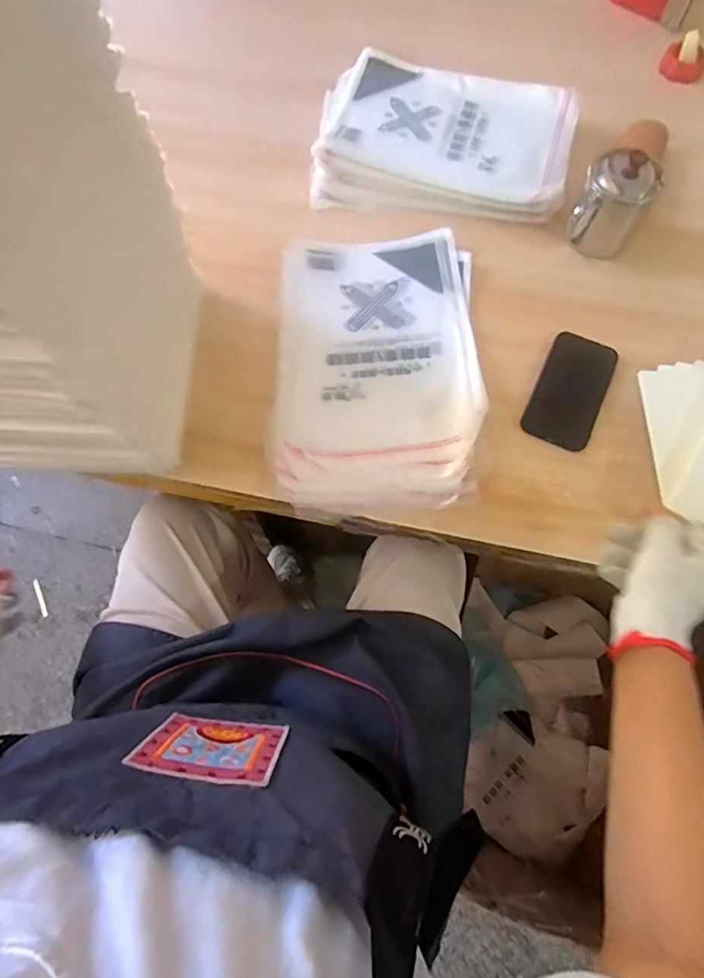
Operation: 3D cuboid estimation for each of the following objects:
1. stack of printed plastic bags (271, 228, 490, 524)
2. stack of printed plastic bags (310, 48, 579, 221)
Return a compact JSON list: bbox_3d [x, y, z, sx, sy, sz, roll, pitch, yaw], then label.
[{"bbox_3d":[0.031,-0.151,0.623,0.235,0.033,0.375,0,69,0],"label":"stack of printed plastic bags"},{"bbox_3d":[0.129,-0.488,0.736,0.343,0.057,0.232,10,69,4],"label":"stack of printed plastic bags"}]

